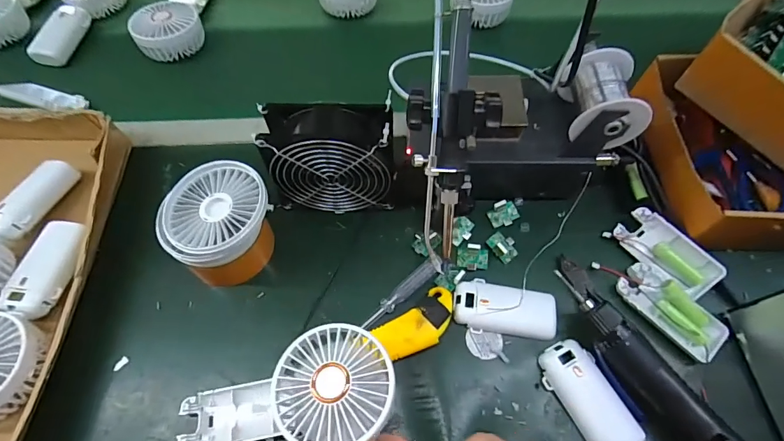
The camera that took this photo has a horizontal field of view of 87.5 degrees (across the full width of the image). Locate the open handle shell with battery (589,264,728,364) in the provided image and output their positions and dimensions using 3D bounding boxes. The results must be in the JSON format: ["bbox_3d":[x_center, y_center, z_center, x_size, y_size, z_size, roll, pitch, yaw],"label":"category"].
[{"bbox_3d":[0.248,0.072,0.378,0.044,0.019,0.114,-39,68,-19],"label":"open handle shell with battery"}]

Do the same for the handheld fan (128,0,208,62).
[{"bbox_3d":[-0.303,-0.300,0.575,0.081,0.038,0.169,0,61,0],"label":"handheld fan"}]

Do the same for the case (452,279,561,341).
[{"bbox_3d":[0.105,0.081,0.382,0.093,0.012,0.048,6,62,3],"label":"case"}]

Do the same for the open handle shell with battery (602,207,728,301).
[{"bbox_3d":[0.265,0.031,0.396,0.049,0.019,0.094,-30,66,-15],"label":"open handle shell with battery"}]

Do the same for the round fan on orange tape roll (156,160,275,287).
[{"bbox_3d":[-0.154,0.003,0.384,0.093,0.087,0.086,0,61,0],"label":"round fan on orange tape roll"}]

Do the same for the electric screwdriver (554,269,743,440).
[{"bbox_3d":[0.223,0.140,0.331,0.038,0.035,0.238,-32,66,-15],"label":"electric screwdriver"}]

